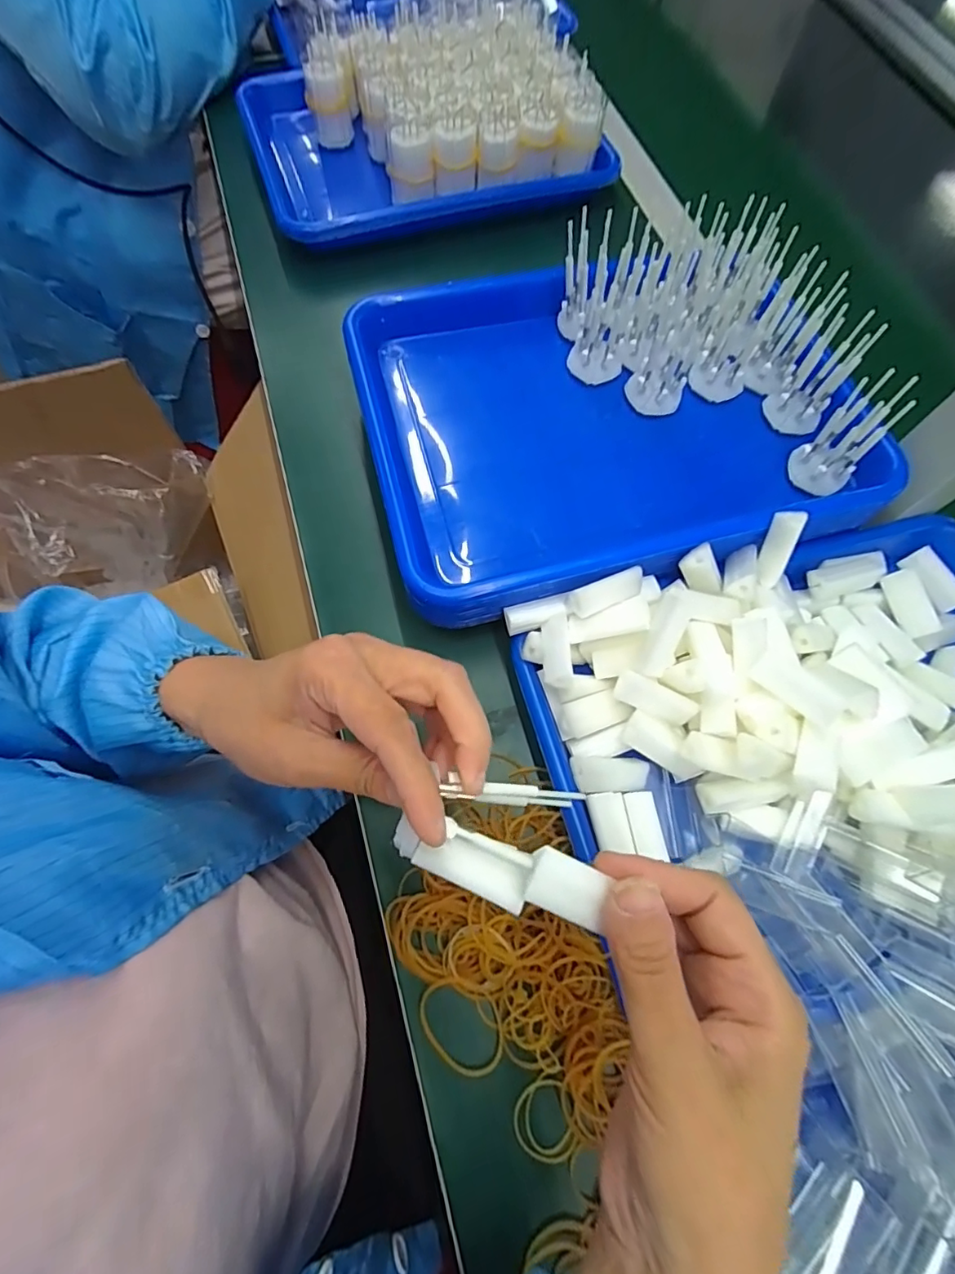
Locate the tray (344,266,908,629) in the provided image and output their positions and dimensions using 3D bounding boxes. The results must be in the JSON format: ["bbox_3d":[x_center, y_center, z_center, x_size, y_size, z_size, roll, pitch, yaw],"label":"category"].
[{"bbox_3d":[0.085,-0.153,0.377,0.318,0.048,0.252,-13,70,-7],"label":"tray"}]

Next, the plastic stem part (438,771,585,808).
[{"bbox_3d":[0.015,0.066,0.228,0.061,0.004,0.010,9,68,-13],"label":"plastic stem part"}]

